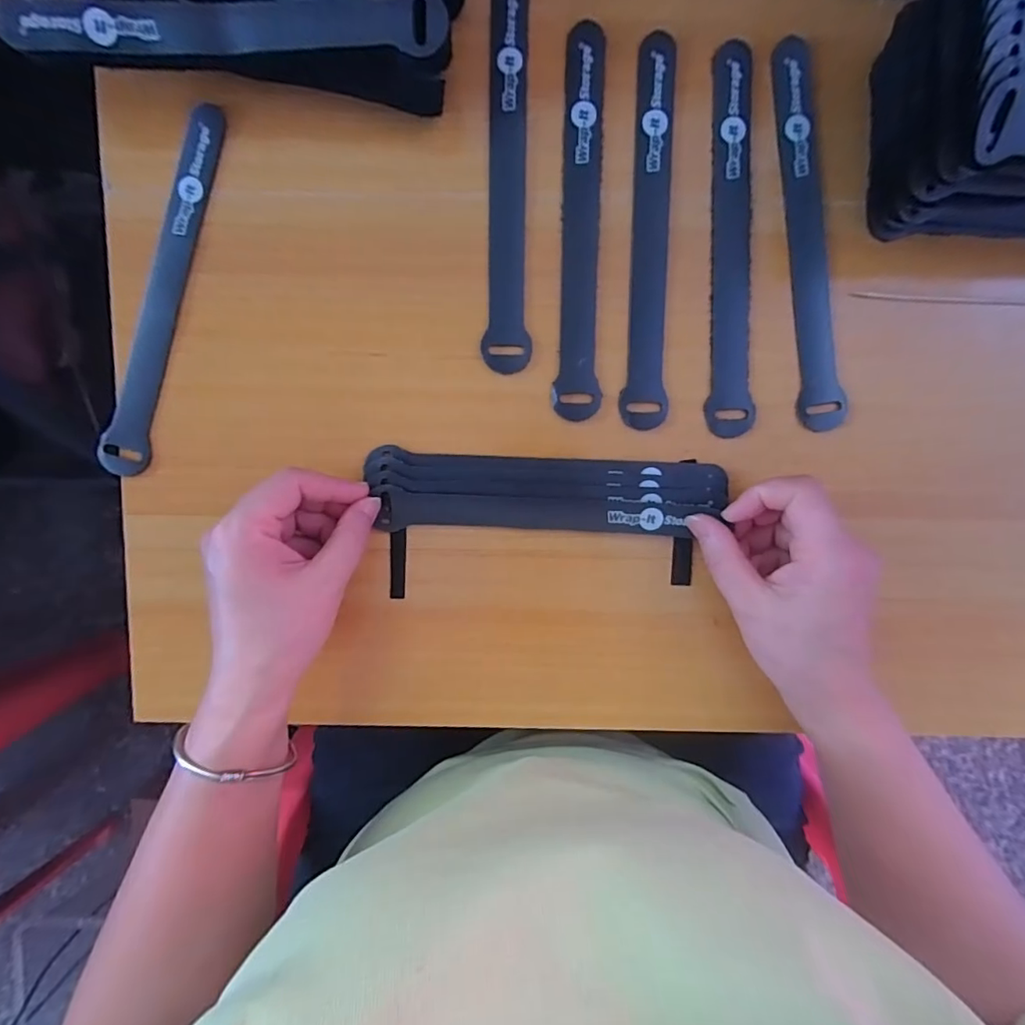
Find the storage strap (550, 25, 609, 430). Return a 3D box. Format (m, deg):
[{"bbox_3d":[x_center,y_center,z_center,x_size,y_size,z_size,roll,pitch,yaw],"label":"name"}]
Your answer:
[{"bbox_3d":[0.039,-0.157,0.288,0.025,0.004,0.207,2,92,-1],"label":"storage strap"}]

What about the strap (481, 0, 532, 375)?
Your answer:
[{"bbox_3d":[-0.001,-0.184,0.288,0.025,0.004,0.209,2,92,-1],"label":"strap"}]

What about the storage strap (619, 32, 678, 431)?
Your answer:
[{"bbox_3d":[0.076,-0.153,0.289,0.022,0.004,0.208,2,92,-1],"label":"storage strap"}]

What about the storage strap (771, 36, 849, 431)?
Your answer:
[{"bbox_3d":[0.164,-0.152,0.291,0.025,0.004,0.208,-6,96,1],"label":"storage strap"}]

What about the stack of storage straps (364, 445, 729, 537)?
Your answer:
[{"bbox_3d":[0.020,-0.010,0.296,0.193,0.012,0.042,2,92,1],"label":"stack of storage straps"}]

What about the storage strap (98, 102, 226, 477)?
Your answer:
[{"bbox_3d":[-0.195,-0.122,0.291,0.026,0.004,0.205,15,96,-1],"label":"storage strap"}]

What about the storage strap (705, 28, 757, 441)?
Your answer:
[{"bbox_3d":[0.122,-0.148,0.289,0.025,0.004,0.208,1,96,0],"label":"storage strap"}]

